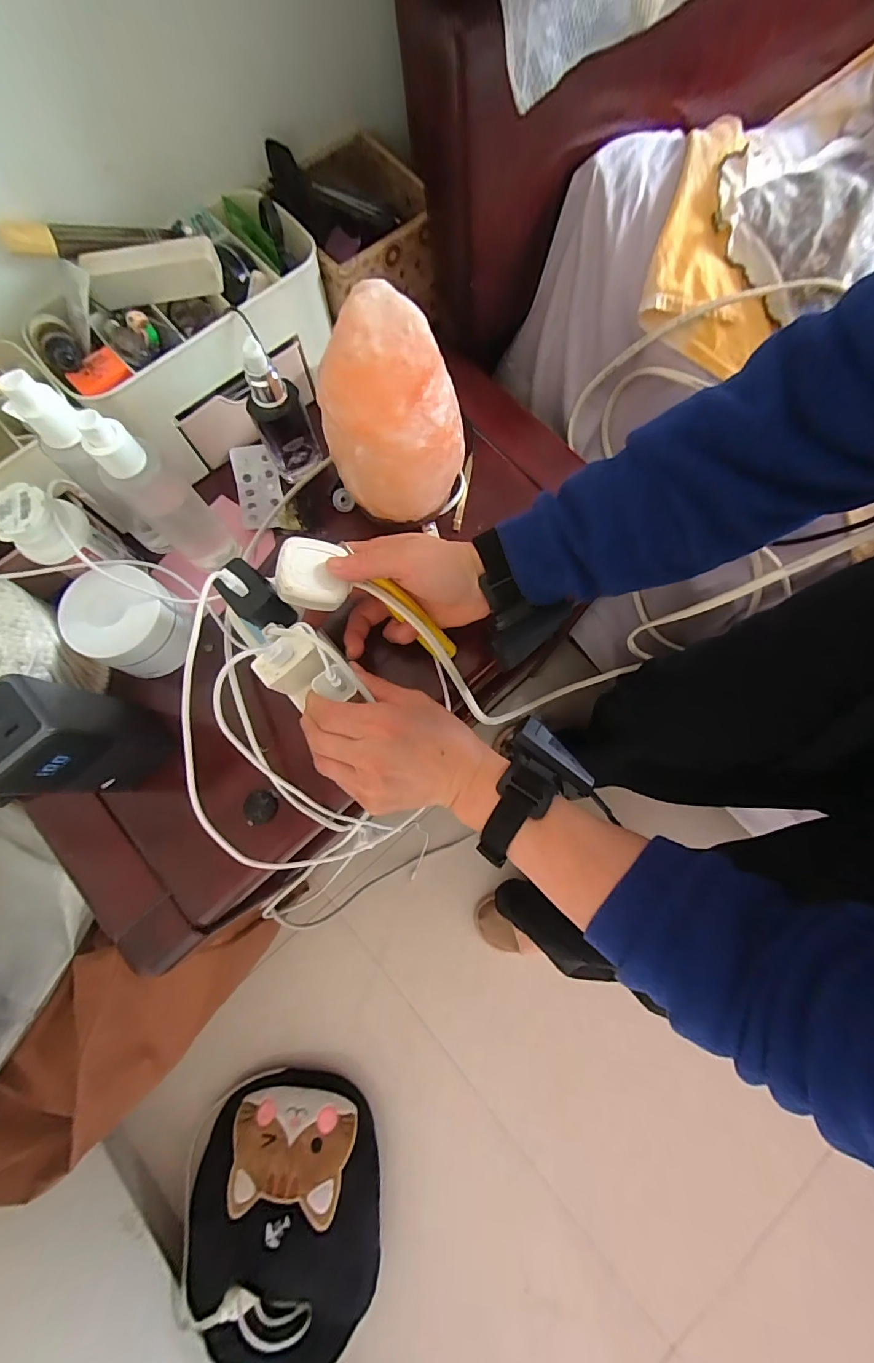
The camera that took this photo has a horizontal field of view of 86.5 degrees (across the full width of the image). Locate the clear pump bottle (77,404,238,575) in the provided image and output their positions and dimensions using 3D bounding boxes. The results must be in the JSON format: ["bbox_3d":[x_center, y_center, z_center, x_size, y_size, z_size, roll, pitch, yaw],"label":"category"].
[{"bbox_3d":[-0.205,-0.137,0.351,0.043,0.158,0.033,-35,79,-7],"label":"clear pump bottle"}]

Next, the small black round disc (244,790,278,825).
[{"bbox_3d":[-0.143,0.102,0.377,0.026,0.007,0.027,10,77,3],"label":"small black round disc"}]

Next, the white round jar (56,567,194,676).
[{"bbox_3d":[-0.249,-0.047,0.375,0.077,0.059,0.074,0,77,0],"label":"white round jar"}]

